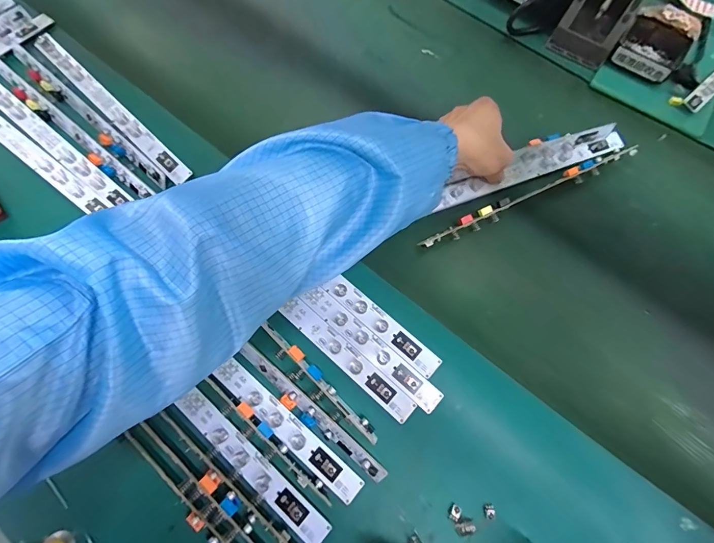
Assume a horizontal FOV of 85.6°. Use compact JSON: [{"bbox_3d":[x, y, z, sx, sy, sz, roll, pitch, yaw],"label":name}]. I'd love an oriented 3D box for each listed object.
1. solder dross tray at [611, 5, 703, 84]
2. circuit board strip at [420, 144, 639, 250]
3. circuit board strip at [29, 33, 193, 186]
[{"bbox_3d":[0.394,-0.299,0.507,0.081,0.041,0.094,35,71,12],"label":"solder dross tray"},{"bbox_3d":[0.199,-0.087,0.423,0.296,0.020,0.017,-26,71,-12],"label":"circuit board strip"},{"bbox_3d":[-0.289,-0.194,0.445,0.277,0.010,0.022,42,73,14],"label":"circuit board strip"}]

